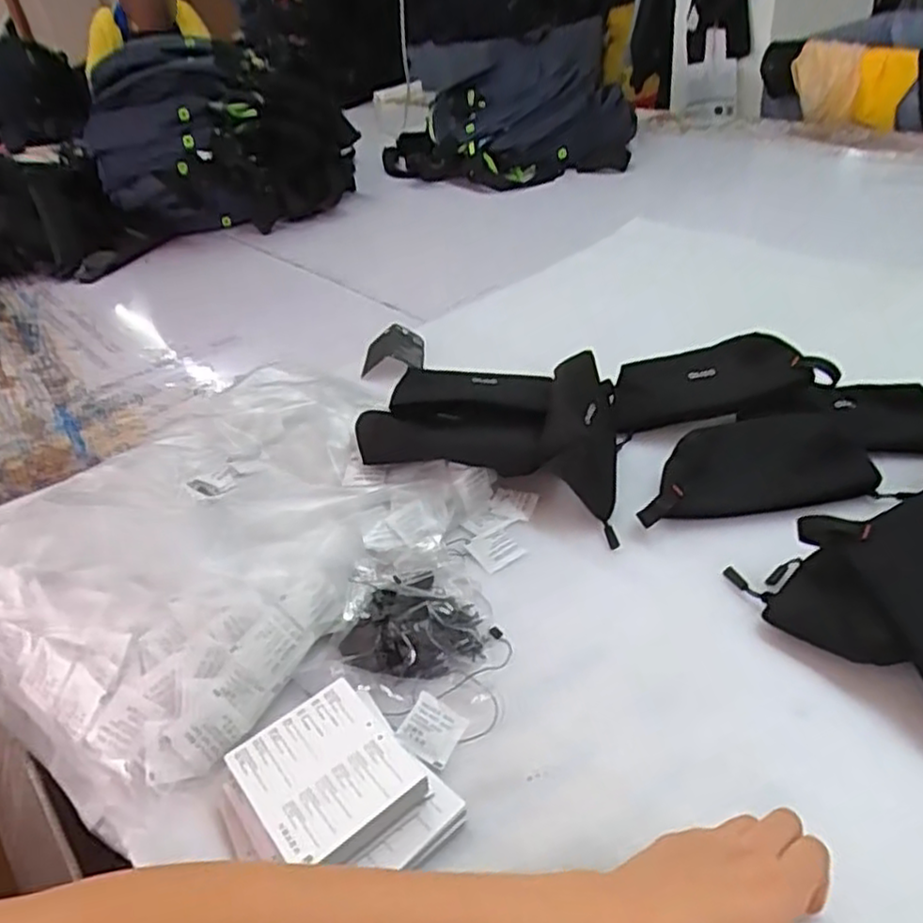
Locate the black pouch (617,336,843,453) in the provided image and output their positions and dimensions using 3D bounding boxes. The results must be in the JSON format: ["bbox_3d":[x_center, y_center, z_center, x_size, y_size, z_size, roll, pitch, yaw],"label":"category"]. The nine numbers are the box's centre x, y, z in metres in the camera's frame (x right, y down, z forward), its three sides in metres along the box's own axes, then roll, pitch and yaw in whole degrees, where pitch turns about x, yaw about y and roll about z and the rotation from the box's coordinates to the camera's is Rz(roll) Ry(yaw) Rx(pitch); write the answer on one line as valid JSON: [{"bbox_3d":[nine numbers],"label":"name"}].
[{"bbox_3d":[0.266,-0.086,0.751,0.213,0.049,0.109,-12,32,19],"label":"black pouch"}]

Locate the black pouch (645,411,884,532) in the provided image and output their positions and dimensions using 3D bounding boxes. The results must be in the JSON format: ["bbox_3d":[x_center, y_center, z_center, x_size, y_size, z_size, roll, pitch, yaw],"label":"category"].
[{"bbox_3d":[0.268,0.002,0.673,0.216,0.040,0.096,-8,36,-1],"label":"black pouch"}]

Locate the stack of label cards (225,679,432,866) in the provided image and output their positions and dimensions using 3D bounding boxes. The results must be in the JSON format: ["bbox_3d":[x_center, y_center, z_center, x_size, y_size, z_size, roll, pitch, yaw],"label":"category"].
[{"bbox_3d":[-0.084,0.200,0.452,0.089,0.030,0.100,-29,41,-27],"label":"stack of label cards"}]

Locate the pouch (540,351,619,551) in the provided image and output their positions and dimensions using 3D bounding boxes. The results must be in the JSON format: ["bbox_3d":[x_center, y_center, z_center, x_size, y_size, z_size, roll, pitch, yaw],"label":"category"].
[{"bbox_3d":[0.118,-0.026,0.706,0.067,0.076,0.229,0,37,11],"label":"pouch"}]

